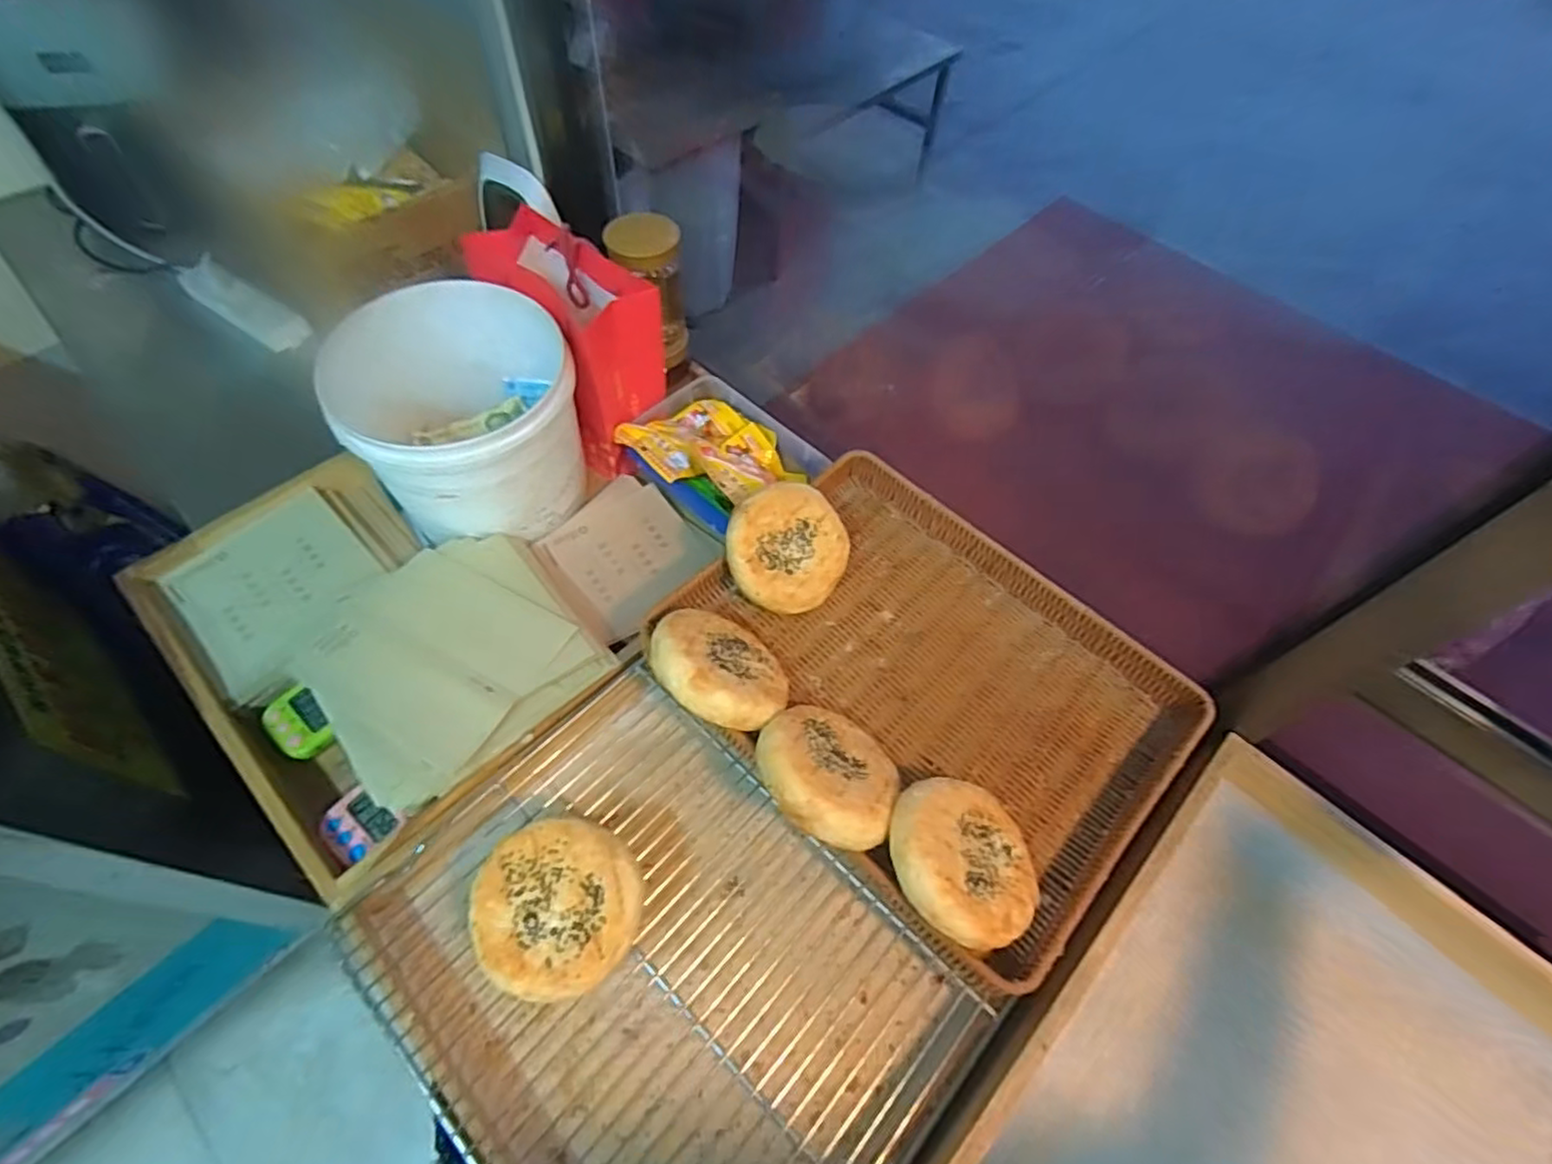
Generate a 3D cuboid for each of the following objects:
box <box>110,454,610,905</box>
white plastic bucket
[{"bbox_3d":[-0.380,0.038,0.642,0.404,0.072,0.301,39,64,19],"label":"box"},{"bbox_3d":[-0.308,-0.160,0.692,0.206,0.159,0.225,1,58,-2],"label":"white plastic bucket"}]

